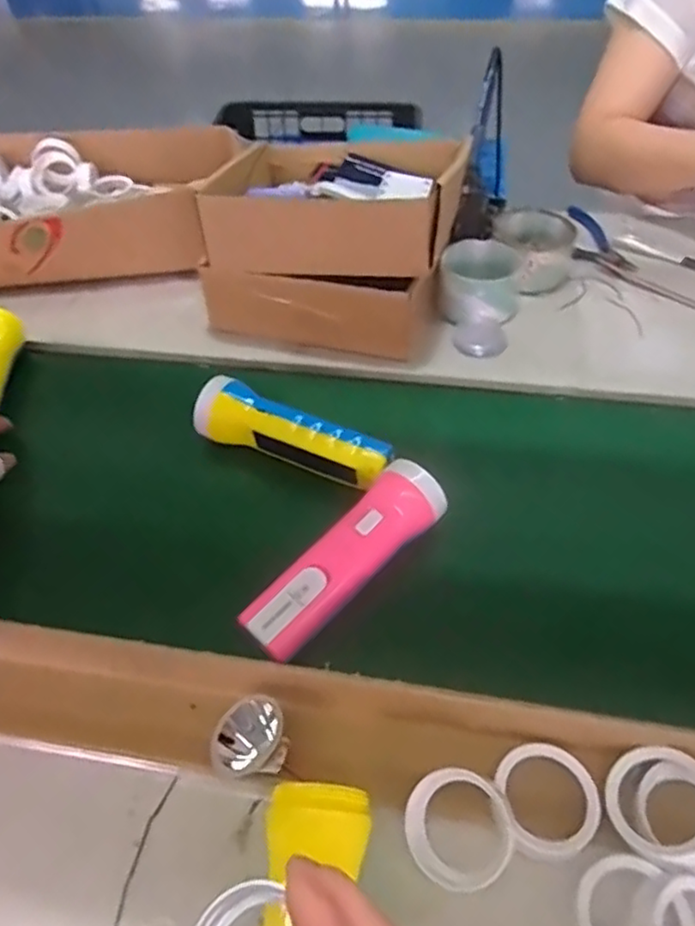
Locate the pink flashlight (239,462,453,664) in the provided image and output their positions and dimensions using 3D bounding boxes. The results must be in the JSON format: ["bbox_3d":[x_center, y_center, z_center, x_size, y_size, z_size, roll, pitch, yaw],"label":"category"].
[{"bbox_3d":[-0.001,0.064,0.440,0.048,0.040,0.165,36,60,28],"label":"pink flashlight"}]

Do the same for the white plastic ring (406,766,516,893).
[{"bbox_3d":[0.056,0.186,0.329,0.052,0.012,0.053,-1,50,1],"label":"white plastic ring"}]

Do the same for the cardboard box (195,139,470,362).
[{"bbox_3d":[-0.013,-0.221,0.619,0.224,0.146,0.170,10,51,11],"label":"cardboard box"}]

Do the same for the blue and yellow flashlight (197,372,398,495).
[{"bbox_3d":[-0.044,-0.020,0.513,0.163,0.046,0.044,16,52,15],"label":"blue and yellow flashlight"}]

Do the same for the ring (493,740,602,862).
[{"bbox_3d":[0.105,0.176,0.337,0.049,0.011,0.053,-1,50,1],"label":"ring"}]

